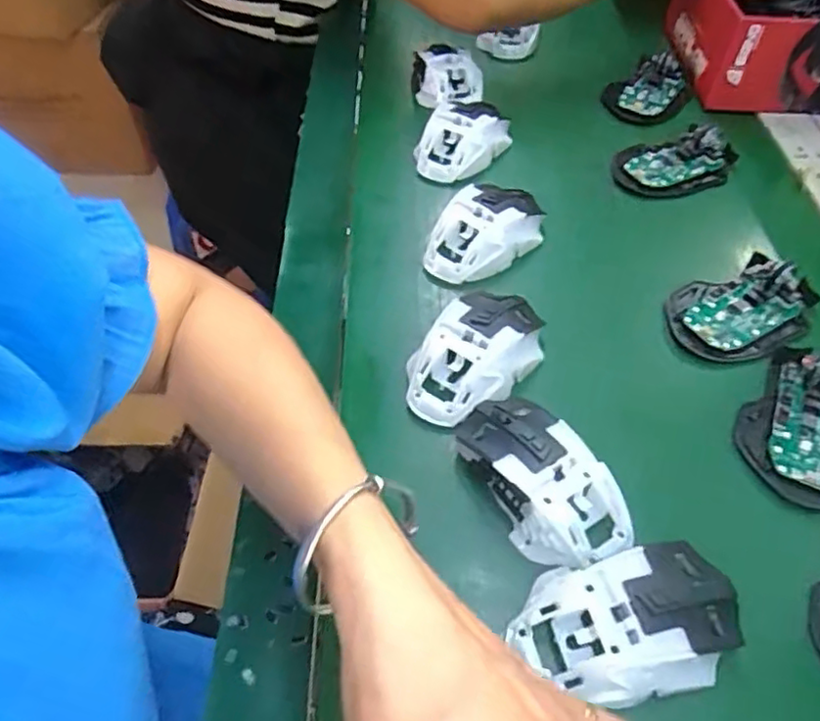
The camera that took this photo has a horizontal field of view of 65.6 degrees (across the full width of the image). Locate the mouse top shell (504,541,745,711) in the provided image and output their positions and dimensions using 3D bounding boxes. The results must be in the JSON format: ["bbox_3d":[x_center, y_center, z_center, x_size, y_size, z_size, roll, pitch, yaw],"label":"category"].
[{"bbox_3d":[0.108,0.131,0.313,0.112,0.037,0.062,-13,54,-7],"label":"mouse top shell"}]

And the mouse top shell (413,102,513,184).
[{"bbox_3d":[0.046,-0.206,0.592,0.071,0.038,0.105,27,59,21],"label":"mouse top shell"}]

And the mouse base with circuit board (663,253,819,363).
[{"bbox_3d":[0.242,-0.042,0.462,0.103,0.018,0.077,-31,58,-19],"label":"mouse base with circuit board"}]

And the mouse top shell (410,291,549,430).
[{"bbox_3d":[0.045,-0.007,0.428,0.068,0.037,0.116,31,61,23],"label":"mouse top shell"}]

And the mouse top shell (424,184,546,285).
[{"bbox_3d":[0.062,-0.106,0.509,0.115,0.036,0.064,-37,60,-23],"label":"mouse top shell"}]

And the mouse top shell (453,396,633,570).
[{"bbox_3d":[0.075,0.065,0.366,0.060,0.033,0.109,-27,57,-17],"label":"mouse top shell"}]

